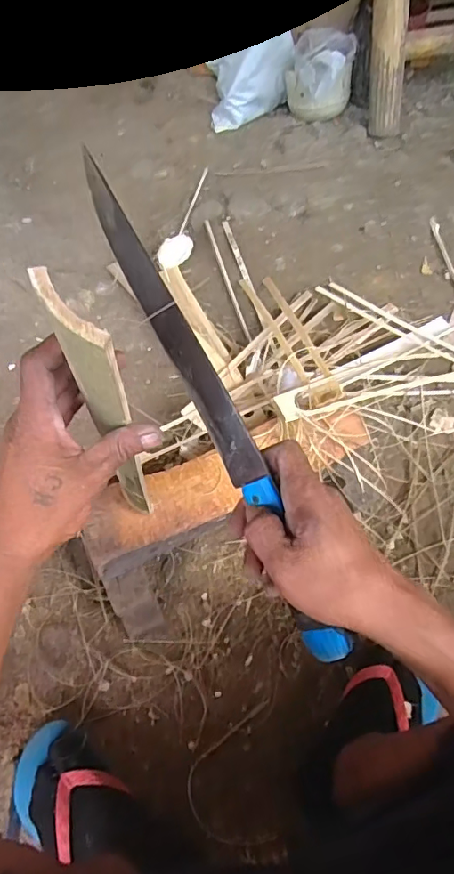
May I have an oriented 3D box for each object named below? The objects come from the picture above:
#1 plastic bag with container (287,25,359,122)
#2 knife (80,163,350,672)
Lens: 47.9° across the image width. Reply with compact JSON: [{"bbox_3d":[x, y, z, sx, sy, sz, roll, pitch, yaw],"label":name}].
[{"bbox_3d":[0.232,-0.889,1.278,0.167,0.192,0.137,8,58,5],"label":"plastic bag with container"},{"bbox_3d":[-0.014,-0.026,0.359,0.021,0.028,0.386,-25,85,-16],"label":"knife"}]

